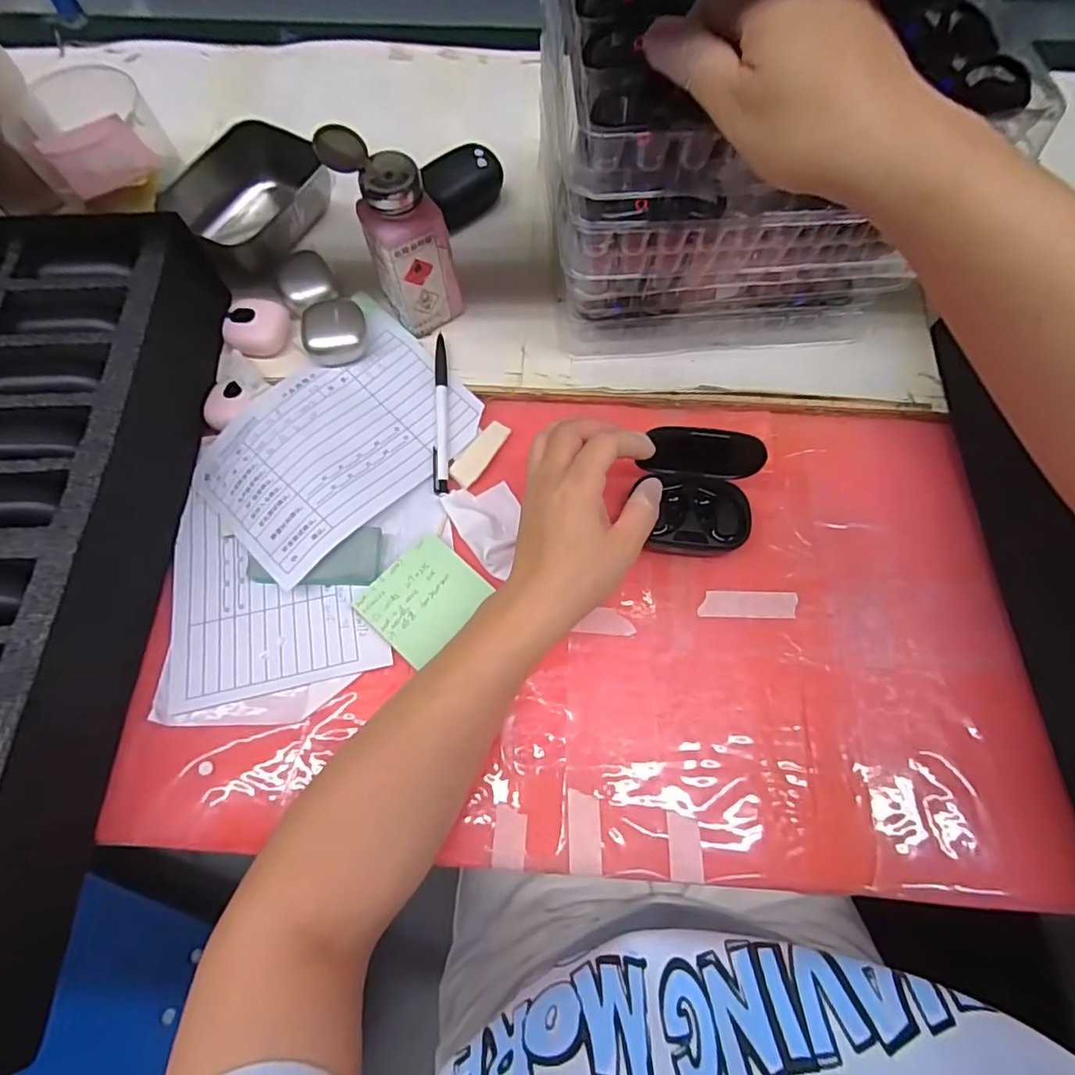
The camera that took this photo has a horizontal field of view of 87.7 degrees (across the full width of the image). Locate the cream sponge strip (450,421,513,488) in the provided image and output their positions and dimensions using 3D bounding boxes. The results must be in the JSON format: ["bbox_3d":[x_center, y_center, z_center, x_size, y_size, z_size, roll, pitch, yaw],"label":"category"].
[{"bbox_3d":[-0.044,-0.067,0.443,0.020,0.004,0.062,33,71,13],"label":"cream sponge strip"}]

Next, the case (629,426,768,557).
[{"bbox_3d":[0.115,-0.032,0.397,0.081,0.068,0.072,8,69,5],"label":"case"}]

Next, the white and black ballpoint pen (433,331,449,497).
[{"bbox_3d":[-0.078,-0.100,0.449,0.012,0.012,0.139,-3,67,-1],"label":"white and black ballpoint pen"}]

